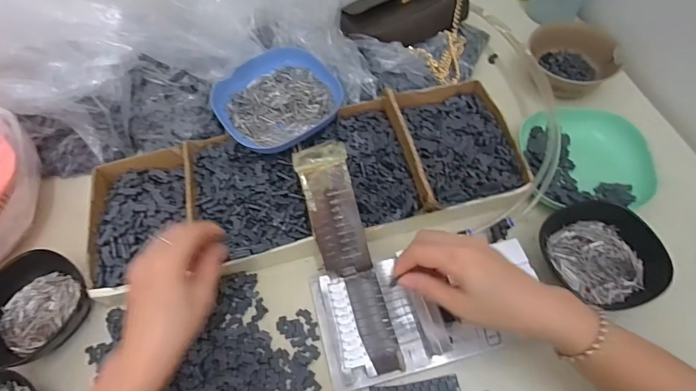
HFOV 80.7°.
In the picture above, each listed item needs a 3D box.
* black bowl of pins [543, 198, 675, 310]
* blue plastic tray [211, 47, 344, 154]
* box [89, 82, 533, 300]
[{"bbox_3d":[0.253,0.061,0.416,0.098,0.048,0.108,-16,61,-5],"label":"black bowl of pins"},{"bbox_3d":[-0.085,-0.118,0.505,0.144,0.030,0.135,-24,62,-9],"label":"blue plastic tray"},{"bbox_3d":[-0.048,-0.018,0.469,0.484,0.045,0.191,-15,60,-4],"label":"box"}]

